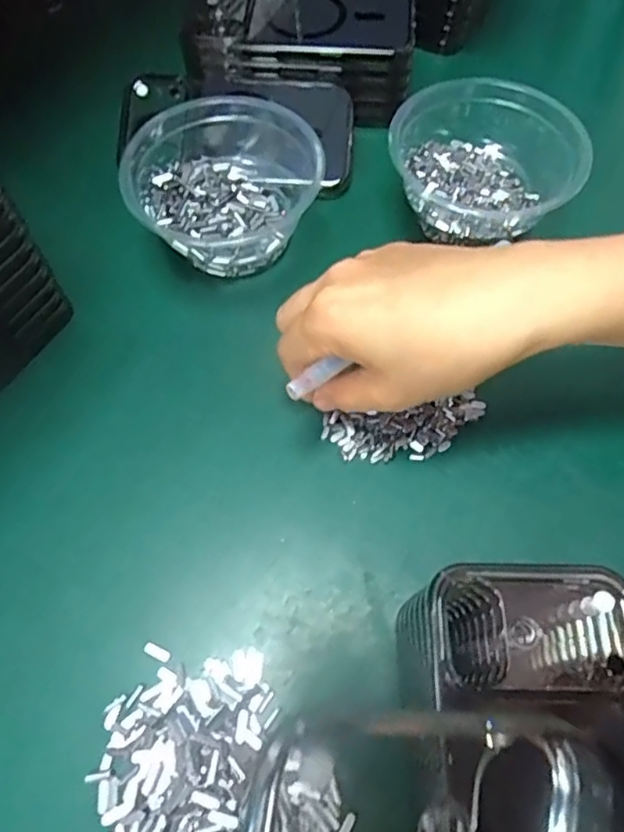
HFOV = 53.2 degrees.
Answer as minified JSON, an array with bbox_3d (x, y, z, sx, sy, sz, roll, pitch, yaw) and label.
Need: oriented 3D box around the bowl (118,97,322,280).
[{"bbox_3d":[-0.057,-0.140,0.372,0.095,0.054,0.098,1,63,-1],"label":"bowl"}]

